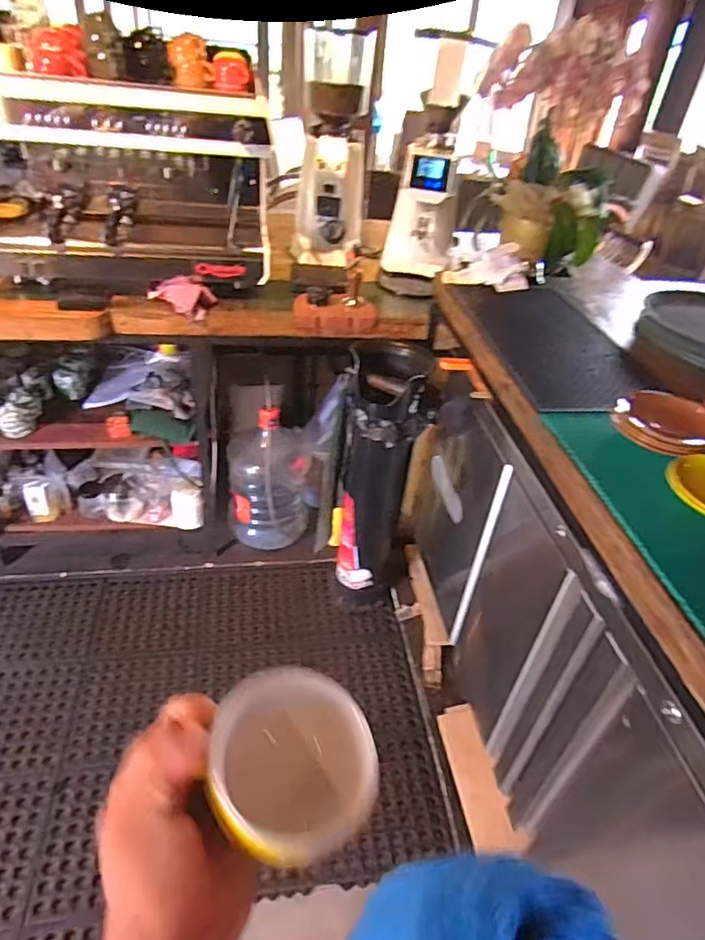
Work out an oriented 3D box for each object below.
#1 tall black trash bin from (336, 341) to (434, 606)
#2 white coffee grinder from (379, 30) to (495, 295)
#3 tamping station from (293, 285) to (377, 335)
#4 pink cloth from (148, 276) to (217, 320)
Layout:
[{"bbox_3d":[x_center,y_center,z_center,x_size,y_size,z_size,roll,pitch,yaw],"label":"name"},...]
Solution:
[{"bbox_3d":[0.075,0.050,1.702,0.232,0.883,0.285,6,38,-1],"label":"tall black trash bin"},{"bbox_3d":[0.219,-0.858,1.672,0.213,0.641,0.201,3,38,-5],"label":"white coffee grinder"},{"bbox_3d":[-0.050,-0.434,1.549,0.216,0.077,0.146,0,38,-9],"label":"tamping station"},{"bbox_3d":[-0.436,-0.448,1.454,0.152,0.071,0.104,22,40,19],"label":"pink cloth"}]

